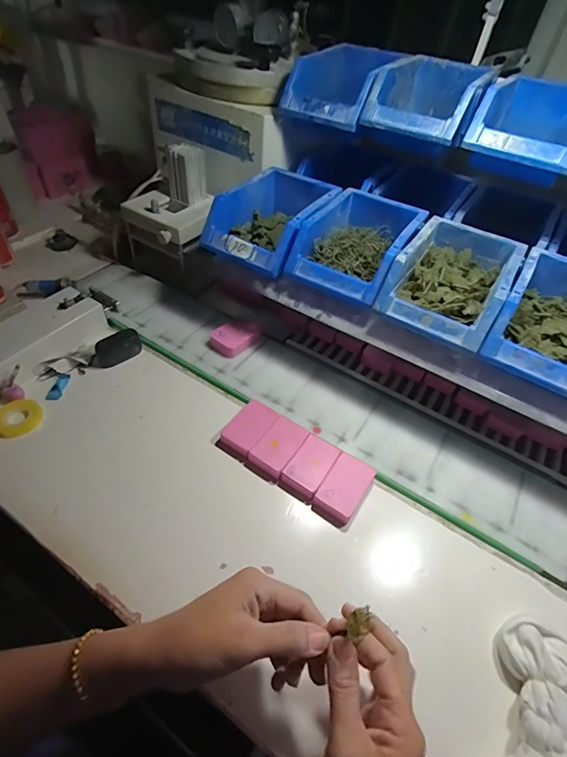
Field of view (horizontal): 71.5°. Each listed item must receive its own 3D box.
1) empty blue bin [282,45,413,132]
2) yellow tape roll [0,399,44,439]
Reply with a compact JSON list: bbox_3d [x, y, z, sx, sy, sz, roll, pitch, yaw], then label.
[{"bbox_3d":[0.097,-0.431,0.576,0.125,0.059,0.196,29,51,19],"label":"empty blue bin"},{"bbox_3d":[-0.323,0.048,0.477,0.054,0.012,0.044,-26,55,-26],"label":"yellow tape roll"}]

